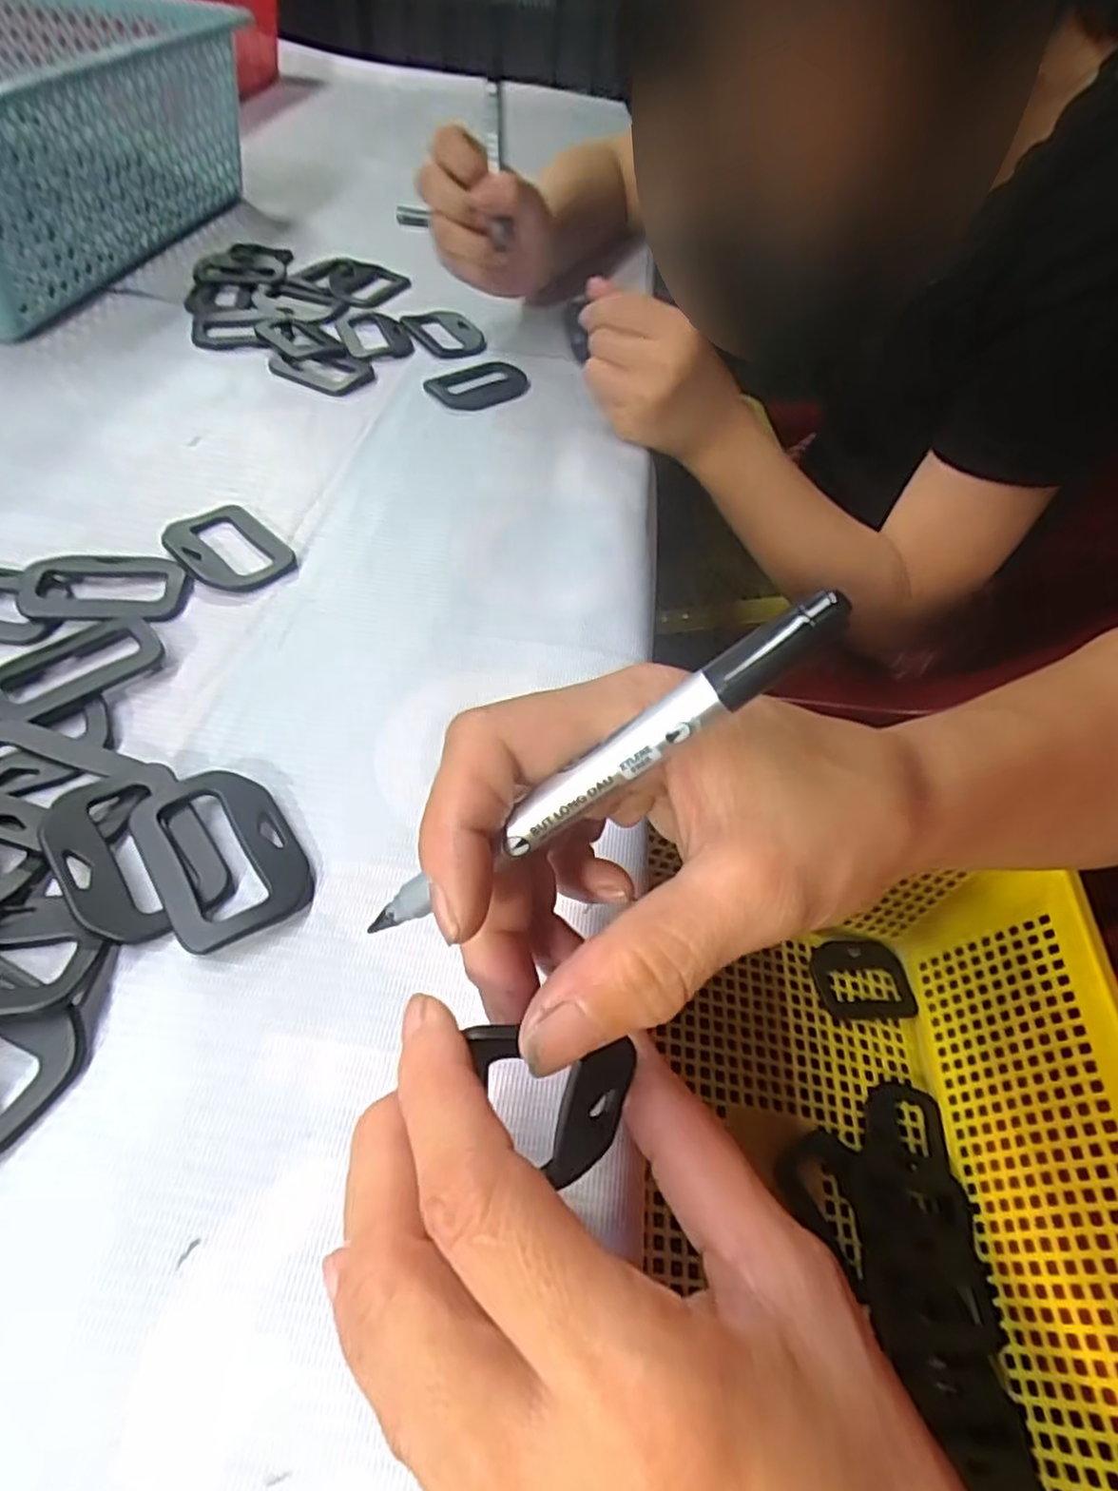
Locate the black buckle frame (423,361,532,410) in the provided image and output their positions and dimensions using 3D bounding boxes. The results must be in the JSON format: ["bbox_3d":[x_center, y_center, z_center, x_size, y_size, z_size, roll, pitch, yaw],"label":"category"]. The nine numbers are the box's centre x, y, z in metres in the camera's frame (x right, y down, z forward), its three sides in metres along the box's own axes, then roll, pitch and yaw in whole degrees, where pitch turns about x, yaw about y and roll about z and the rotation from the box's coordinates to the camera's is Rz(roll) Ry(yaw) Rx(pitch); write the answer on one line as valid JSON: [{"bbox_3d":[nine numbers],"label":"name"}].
[{"bbox_3d":[-0.051,-0.225,0.452,0.064,0.004,0.049,-29,59,-26],"label":"black buckle frame"}]

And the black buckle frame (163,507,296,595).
[{"bbox_3d":[-0.152,-0.090,0.332,0.043,0.007,0.061,-33,61,-28],"label":"black buckle frame"}]

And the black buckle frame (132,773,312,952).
[{"bbox_3d":[-0.108,0.034,0.233,0.041,0.011,0.062,-26,58,-24],"label":"black buckle frame"}]

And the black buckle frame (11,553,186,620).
[{"bbox_3d":[-0.192,-0.067,0.306,0.063,0.009,0.042,-6,52,-11],"label":"black buckle frame"}]

